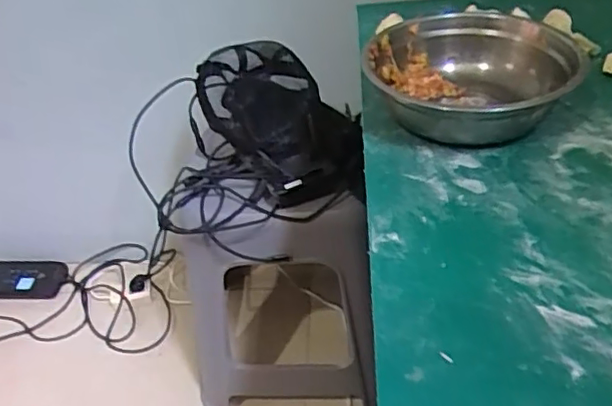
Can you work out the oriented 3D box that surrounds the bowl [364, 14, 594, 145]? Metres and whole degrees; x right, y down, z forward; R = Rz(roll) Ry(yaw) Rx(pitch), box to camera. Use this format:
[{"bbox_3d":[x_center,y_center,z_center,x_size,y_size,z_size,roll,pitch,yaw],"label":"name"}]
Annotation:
[{"bbox_3d":[0.159,-0.120,0.585,0.190,0.065,0.172,15,44,24],"label":"bowl"}]

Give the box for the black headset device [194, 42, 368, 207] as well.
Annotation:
[{"bbox_3d":[-0.040,-0.126,0.922,0.214,0.152,0.239,-15,40,-10],"label":"black headset device"}]

